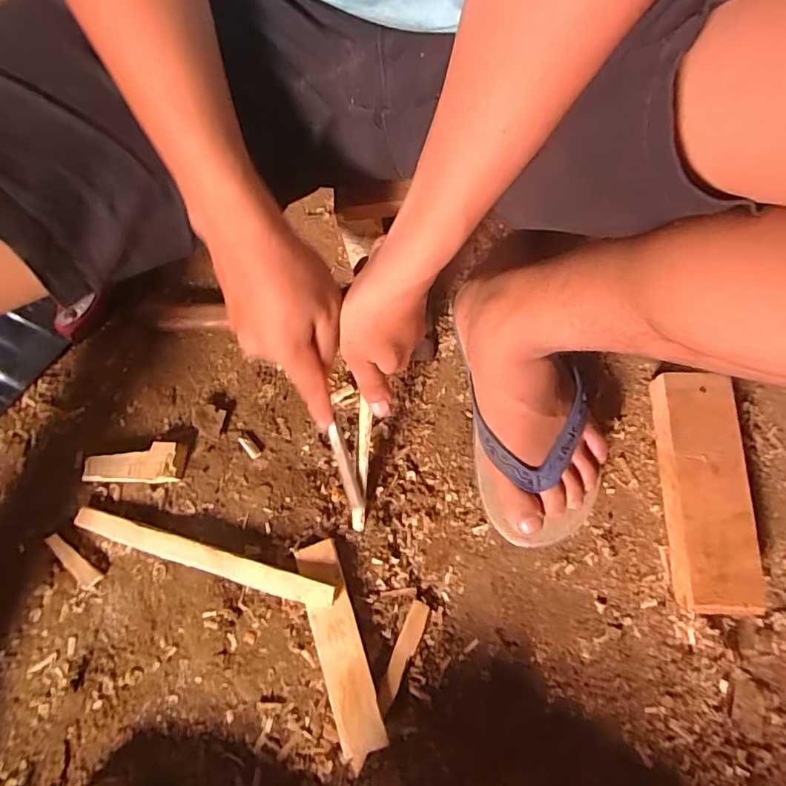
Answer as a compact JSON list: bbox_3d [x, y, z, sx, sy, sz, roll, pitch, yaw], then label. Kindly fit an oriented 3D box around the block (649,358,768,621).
[{"bbox_3d":[0.258,0.077,0.430,0.059,0.038,0.192,1,74,1],"label":"block"}]

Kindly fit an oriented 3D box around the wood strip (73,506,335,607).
[{"bbox_3d":[-0.158,0.135,0.428,0.226,0.021,0.018,16,75,5],"label":"wood strip"}]

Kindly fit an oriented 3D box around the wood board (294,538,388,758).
[{"bbox_3d":[-0.044,0.200,0.413,0.038,0.015,0.155,-17,75,-4],"label":"wood board"}]

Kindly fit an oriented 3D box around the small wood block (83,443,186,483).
[{"bbox_3d":[-0.227,0.061,0.454,0.081,0.016,0.035,-2,74,0],"label":"small wood block"}]

